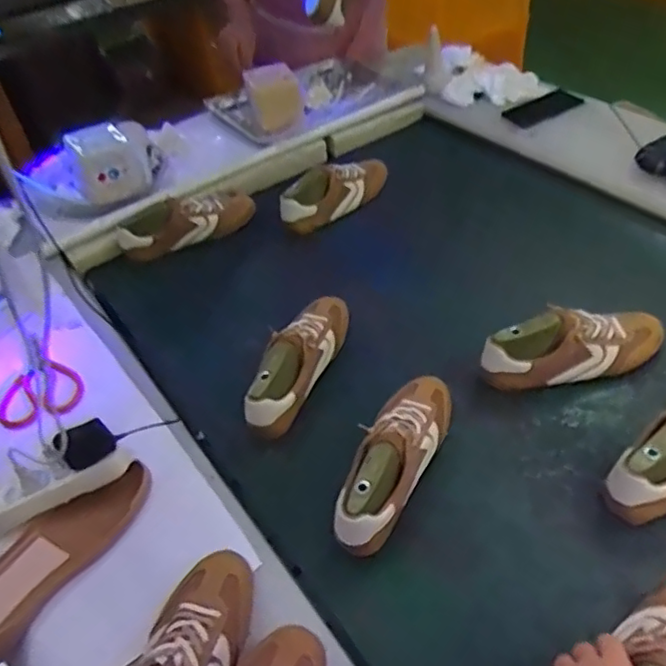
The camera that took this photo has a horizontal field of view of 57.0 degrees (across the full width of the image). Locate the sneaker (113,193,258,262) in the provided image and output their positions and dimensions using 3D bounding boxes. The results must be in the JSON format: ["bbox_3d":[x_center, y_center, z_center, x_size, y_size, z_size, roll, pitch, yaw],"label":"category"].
[{"bbox_3d":[-0.270,-0.211,1.157,0.254,0.098,0.104,-27,50,-19],"label":"sneaker"}]

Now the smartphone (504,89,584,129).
[{"bbox_3d":[0.459,-0.489,1.333,0.167,0.013,0.089,-29,46,-14],"label":"smartphone"}]

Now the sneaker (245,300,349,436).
[{"bbox_3d":[-0.043,0.033,0.869,0.081,0.083,0.247,10,48,15],"label":"sneaker"}]

